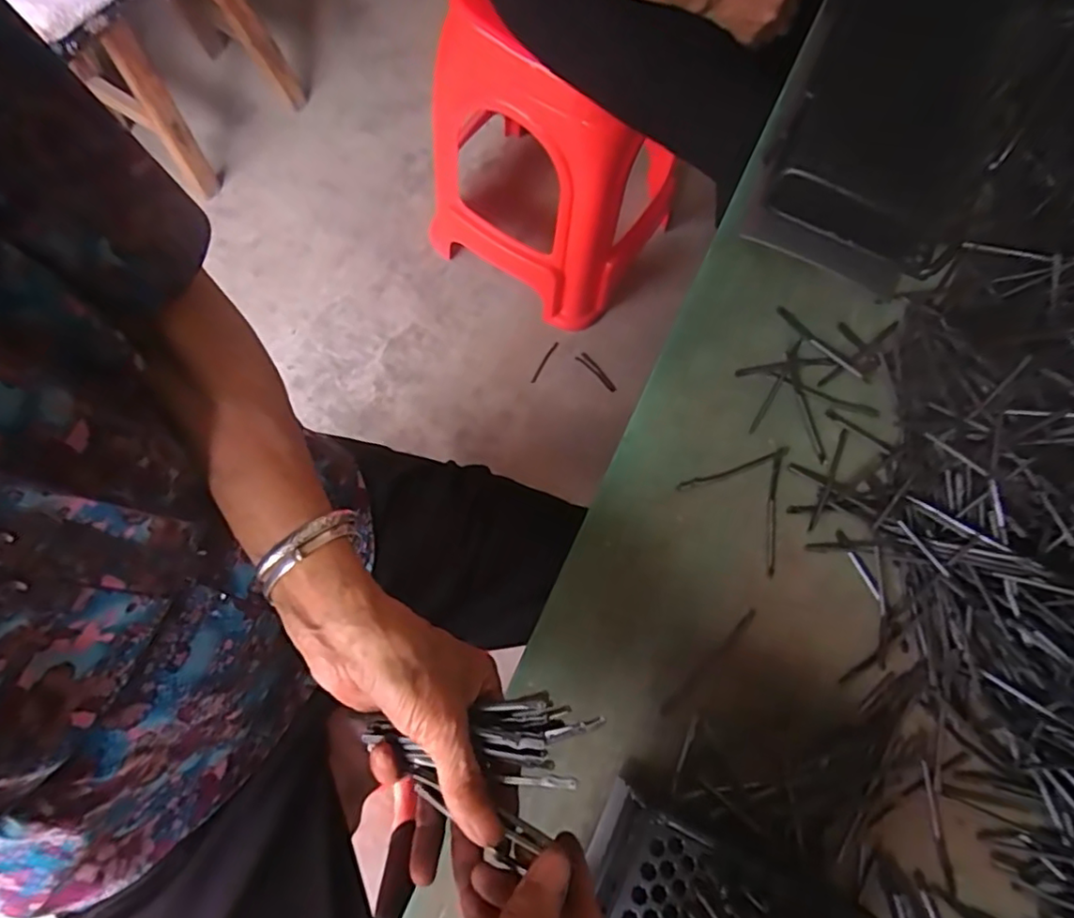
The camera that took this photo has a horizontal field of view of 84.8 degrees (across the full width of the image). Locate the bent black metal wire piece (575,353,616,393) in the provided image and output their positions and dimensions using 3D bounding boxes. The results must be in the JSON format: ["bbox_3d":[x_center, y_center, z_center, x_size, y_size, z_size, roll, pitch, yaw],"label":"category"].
[{"bbox_3d":[0.115,-0.163,1.113,0.096,0.007,0.021,43,79,10],"label":"bent black metal wire piece"}]

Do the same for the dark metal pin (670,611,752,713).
[{"bbox_3d":[0.123,0.144,0.418,0.099,0.004,0.007,-42,81,-14],"label":"dark metal pin"}]

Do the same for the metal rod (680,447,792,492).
[{"bbox_3d":[0.155,0.009,0.461,0.094,0.004,0.008,-18,76,-9],"label":"metal rod"}]

